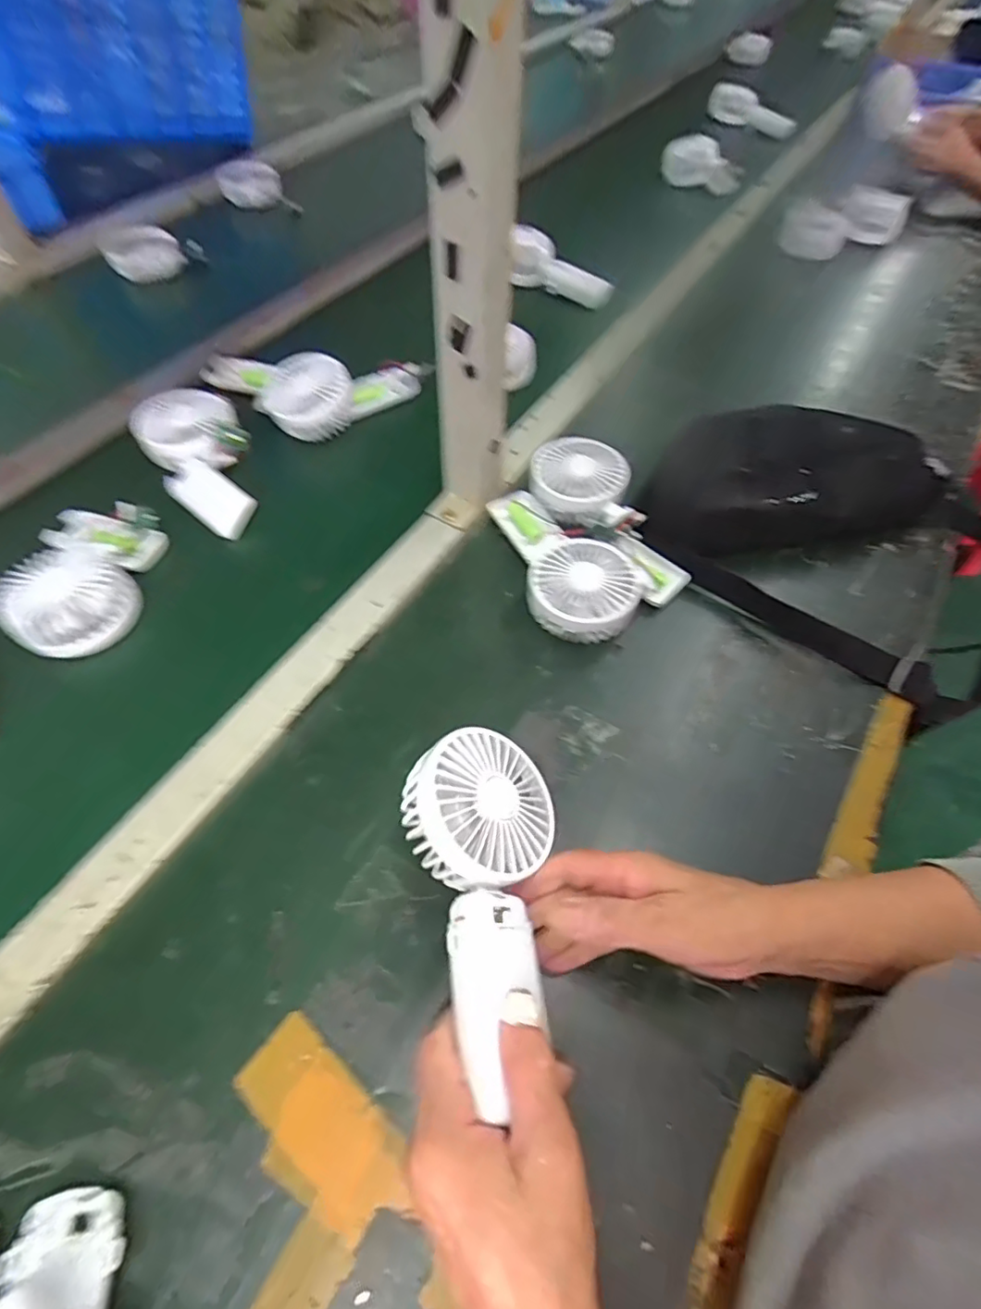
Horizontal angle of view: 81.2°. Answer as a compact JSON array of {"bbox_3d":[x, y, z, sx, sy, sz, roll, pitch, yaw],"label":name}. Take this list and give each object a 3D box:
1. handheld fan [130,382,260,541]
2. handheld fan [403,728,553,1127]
[{"bbox_3d":[-0.284,-0.196,0.561,0.092,0.029,0.181,-26,76,-17],"label":"handheld fan"},{"bbox_3d":[-0.004,0.120,0.296,0.077,0.045,0.173,0,56,-2],"label":"handheld fan"}]

